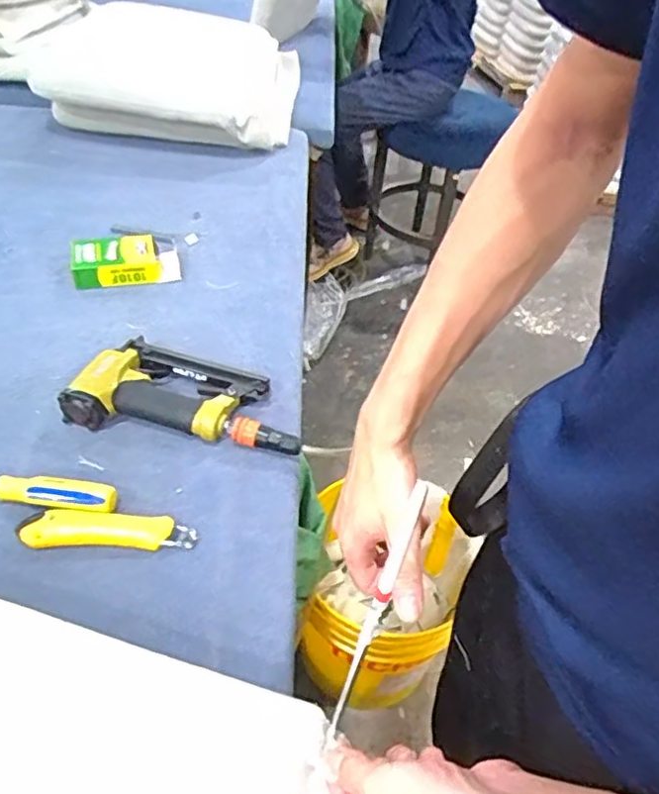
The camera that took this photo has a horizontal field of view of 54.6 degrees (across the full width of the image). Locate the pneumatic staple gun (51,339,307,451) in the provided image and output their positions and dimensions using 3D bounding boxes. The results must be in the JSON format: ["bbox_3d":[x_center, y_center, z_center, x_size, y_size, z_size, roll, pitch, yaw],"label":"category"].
[{"bbox_3d":[-0.152,-0.005,0.720,0.244,0.044,0.126,11,43,4],"label":"pneumatic staple gun"}]

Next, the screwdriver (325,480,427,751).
[{"bbox_3d":[0.035,0.160,0.480,0.012,0.202,0.020,21,2,15],"label":"screwdriver"}]

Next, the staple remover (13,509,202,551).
[{"bbox_3d":[-0.205,0.122,0.596,0.155,0.015,0.034,1,43,-6],"label":"staple remover"}]

